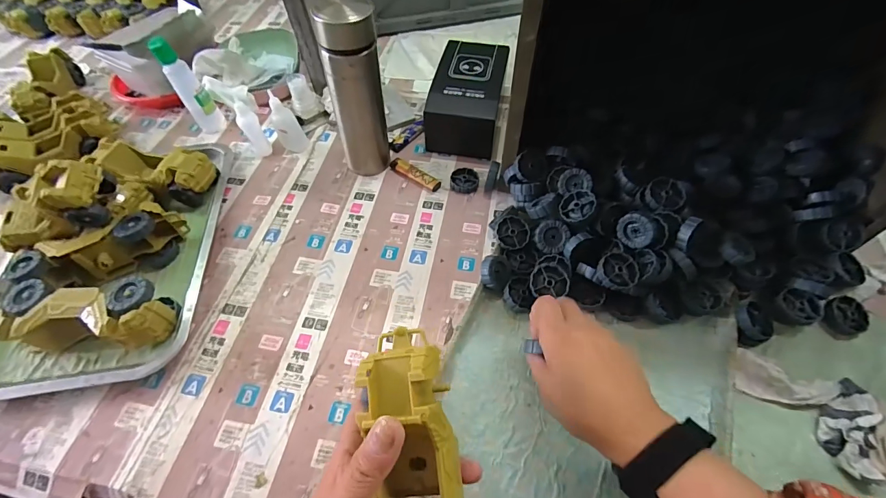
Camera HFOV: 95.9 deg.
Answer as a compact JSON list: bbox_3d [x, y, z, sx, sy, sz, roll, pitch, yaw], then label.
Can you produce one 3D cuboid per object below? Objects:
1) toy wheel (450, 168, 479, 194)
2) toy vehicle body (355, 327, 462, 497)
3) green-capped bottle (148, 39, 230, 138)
[{"bbox_3d":[0.030,-0.095,0.554,0.038,0.013,0.037,-1,56,2],"label":"toy wheel"},{"bbox_3d":[-0.019,0.138,0.255,0.057,0.050,0.167,-8,73,-1],"label":"toy vehicle body"},{"bbox_3d":[-0.376,-0.239,0.598,0.040,0.148,0.030,-30,60,-16],"label":"green-capped bottle"}]

